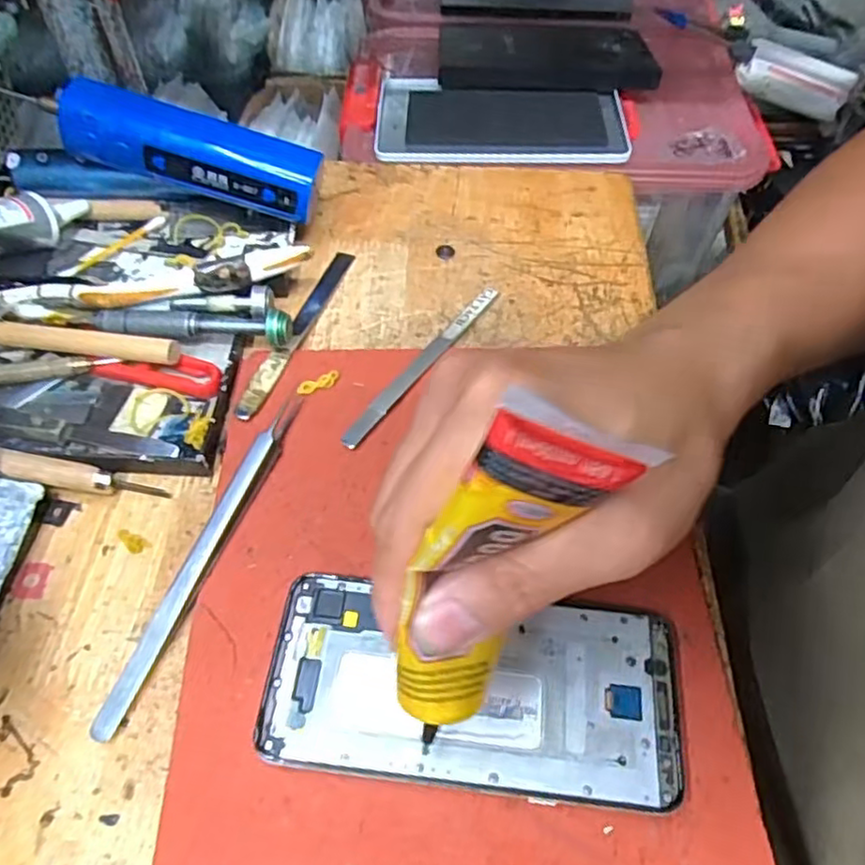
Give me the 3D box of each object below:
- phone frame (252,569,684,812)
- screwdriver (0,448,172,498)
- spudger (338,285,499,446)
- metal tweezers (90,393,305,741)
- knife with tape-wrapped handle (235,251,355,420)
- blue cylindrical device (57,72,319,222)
[{"bbox_3d":[0.015,0.094,0.248,0.147,0.010,0.068,8,56,3],"label":"phone frame"},{"bbox_3d":[-0.153,0.019,0.288,0.073,0.008,0.011,14,55,-15],"label":"screwdriver"},{"bbox_3d":[-0.003,-0.037,0.338,0.008,0.007,0.128,31,60,17],"label":"spudger"},{"bbox_3d":[-0.091,0.045,0.276,0.011,0.013,0.155,19,58,10],"label":"metal tweezers"},{"bbox_3d":[-0.069,-0.055,0.348,0.012,0.007,0.126,16,57,8],"label":"knife with tape-wrapped handle"},{"bbox_3d":[-0.128,-0.151,0.360,0.130,0.031,0.031,14,56,-8],"label":"blue cylindrical device"}]

